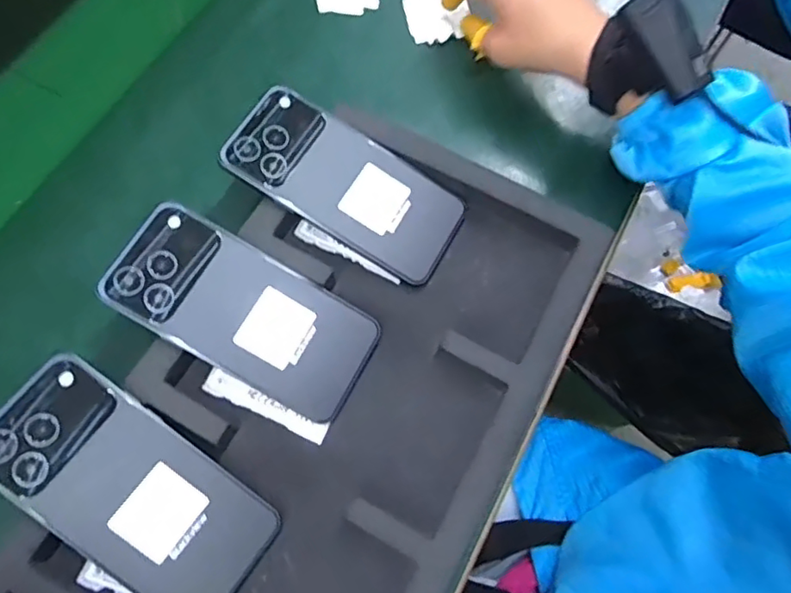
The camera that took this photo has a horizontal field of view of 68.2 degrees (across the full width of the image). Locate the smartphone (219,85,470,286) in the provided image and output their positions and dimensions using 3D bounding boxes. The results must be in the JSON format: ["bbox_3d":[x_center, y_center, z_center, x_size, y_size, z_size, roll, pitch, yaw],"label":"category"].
[{"bbox_3d":[-0.032,-0.078,0.405,0.162,0.008,0.074,32,72,-5],"label":"smartphone"}]

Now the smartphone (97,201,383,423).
[{"bbox_3d":[-0.093,0.010,0.366,0.163,0.007,0.074,31,72,-5],"label":"smartphone"}]

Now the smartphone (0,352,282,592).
[{"bbox_3d":[-0.148,0.107,0.326,0.161,0.008,0.075,39,73,-2],"label":"smartphone"}]

